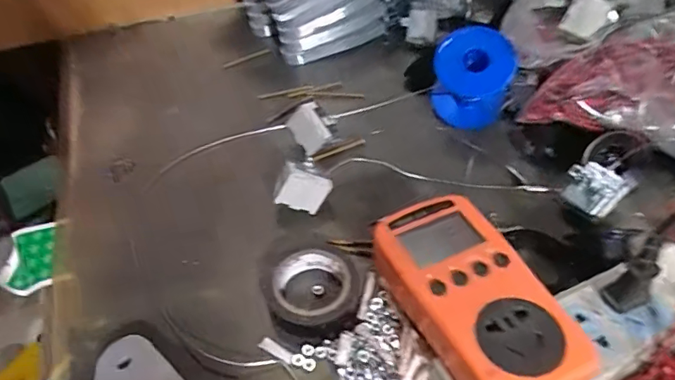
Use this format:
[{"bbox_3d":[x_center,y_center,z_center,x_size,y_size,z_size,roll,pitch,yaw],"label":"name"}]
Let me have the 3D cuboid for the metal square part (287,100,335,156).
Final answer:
[{"bbox_3d":[-0.023,-0.053,0.429,0.036,0.041,0.012,-32,3,30],"label":"metal square part"}]

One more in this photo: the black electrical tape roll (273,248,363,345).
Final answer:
[{"bbox_3d":[-0.013,0.068,0.328,0.057,0.018,0.063,-5,46,0],"label":"black electrical tape roll"}]

